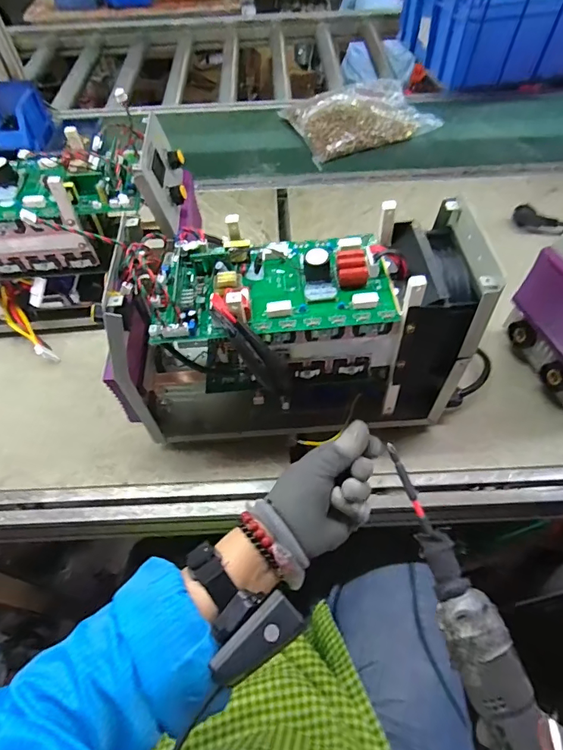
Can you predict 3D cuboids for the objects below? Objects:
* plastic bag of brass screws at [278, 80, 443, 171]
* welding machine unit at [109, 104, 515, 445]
[{"bbox_3d":[0.176,-0.576,0.934,0.292,0.060,0.197,-19,59,-9],"label":"plastic bag of brass screws"},{"bbox_3d":[0.032,-0.042,0.486,0.404,0.237,0.148,-3,58,1],"label":"welding machine unit"}]

